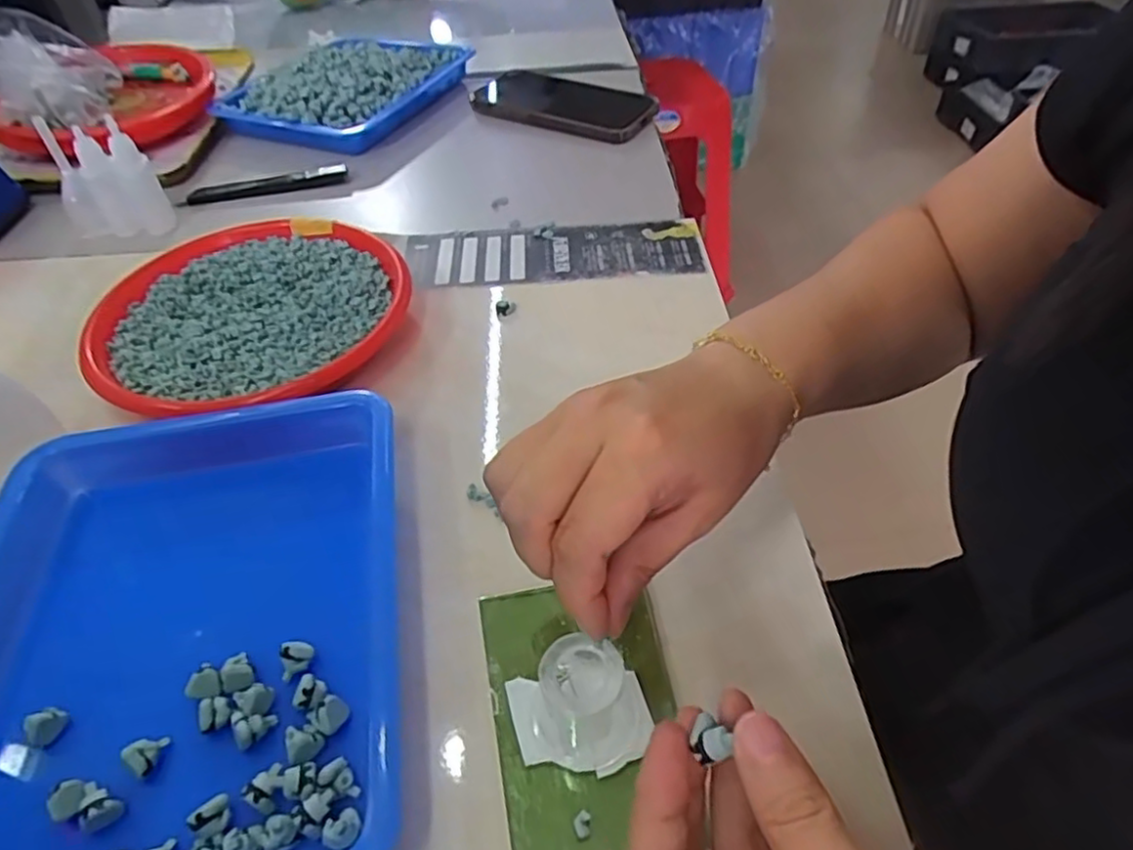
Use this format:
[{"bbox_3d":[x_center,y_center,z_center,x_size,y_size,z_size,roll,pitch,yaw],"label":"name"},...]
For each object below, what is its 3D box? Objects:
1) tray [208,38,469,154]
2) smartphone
[{"bbox_3d":[-0.197,-0.315,0.629,0.157,0.044,0.205,19,47,14],"label":"tray"},{"bbox_3d":[-0.005,-0.292,0.619,0.165,0.010,0.089,20,53,17],"label":"smartphone"}]

